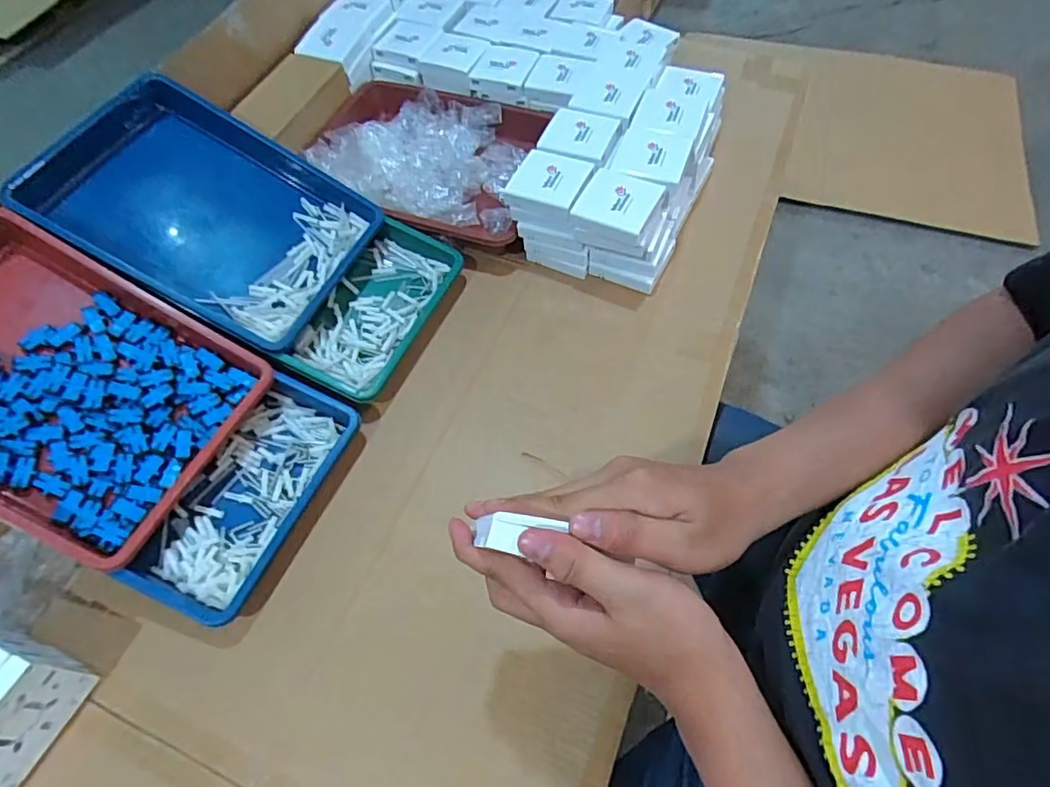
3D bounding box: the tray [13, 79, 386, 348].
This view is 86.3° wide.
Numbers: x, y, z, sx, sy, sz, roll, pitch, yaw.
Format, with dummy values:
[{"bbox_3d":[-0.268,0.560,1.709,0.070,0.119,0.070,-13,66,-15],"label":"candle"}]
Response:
[{"bbox_3d":[-0.363,-0.212,0.649,0.322,0.044,0.238,30,64,-9],"label":"tray"}]

